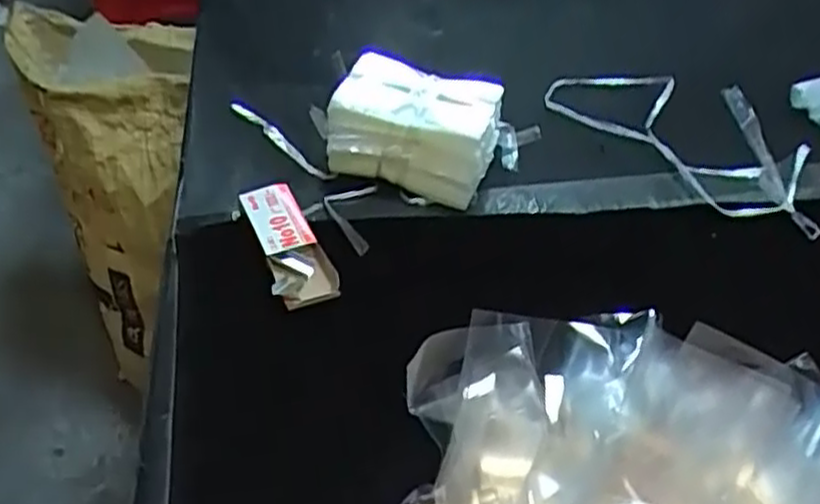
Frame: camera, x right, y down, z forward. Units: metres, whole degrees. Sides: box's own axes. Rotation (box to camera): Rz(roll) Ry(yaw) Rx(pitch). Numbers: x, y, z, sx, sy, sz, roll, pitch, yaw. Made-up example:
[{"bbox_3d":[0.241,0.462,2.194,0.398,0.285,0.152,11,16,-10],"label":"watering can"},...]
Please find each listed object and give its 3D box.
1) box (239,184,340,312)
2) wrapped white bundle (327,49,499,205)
[{"bbox_3d":[-0.067,-0.004,0.420,0.034,0.013,0.090,-14,47,-17],"label":"box"},{"bbox_3d":[0.003,-0.074,0.481,0.098,0.061,0.077,17,44,12],"label":"wrapped white bundle"}]

